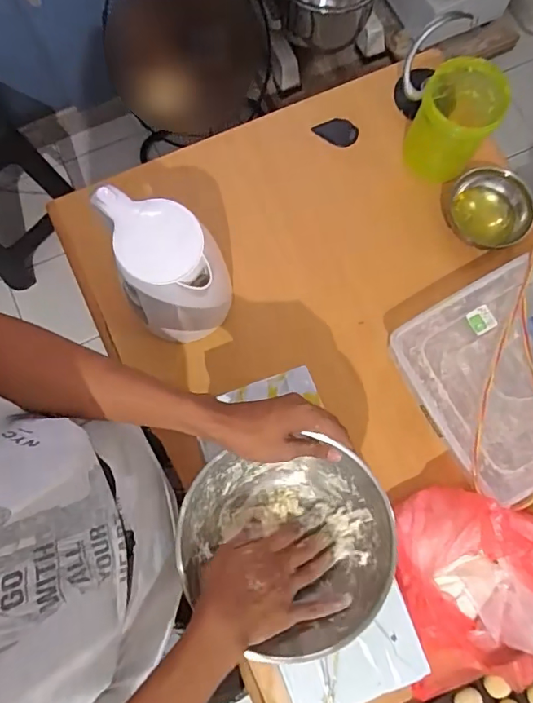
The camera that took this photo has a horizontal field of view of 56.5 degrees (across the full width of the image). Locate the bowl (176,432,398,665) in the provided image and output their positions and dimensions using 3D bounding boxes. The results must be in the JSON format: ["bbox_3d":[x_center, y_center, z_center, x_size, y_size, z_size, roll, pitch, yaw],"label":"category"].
[{"bbox_3d":[0.024,0.197,0.539,0.212,0.079,0.208,0,78,-1],"label":"bowl"}]

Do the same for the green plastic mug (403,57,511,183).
[{"bbox_3d":[0.287,-0.352,0.768,0.114,0.127,0.118,18,78,3],"label":"green plastic mug"}]

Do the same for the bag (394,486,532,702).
[{"bbox_3d":[0.285,0.305,0.647,0.224,0.086,0.235,1,78,-1],"label":"bag"}]

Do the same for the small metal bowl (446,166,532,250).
[{"bbox_3d":[0.349,-0.222,0.771,0.101,0.053,0.129,-28,80,-7],"label":"small metal bowl"}]

